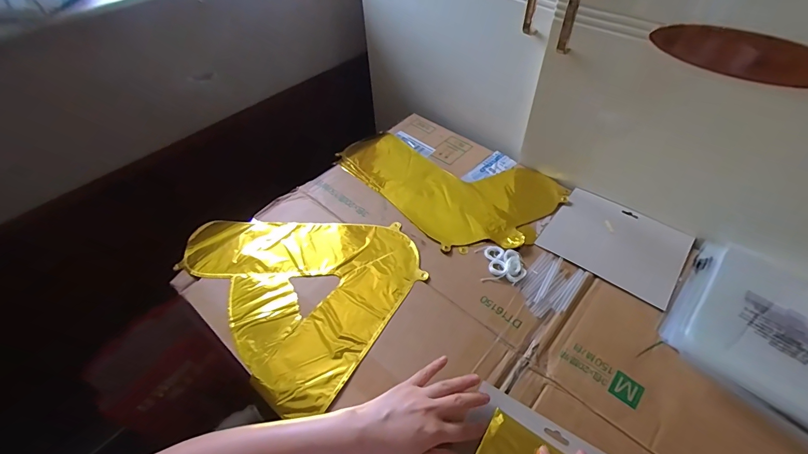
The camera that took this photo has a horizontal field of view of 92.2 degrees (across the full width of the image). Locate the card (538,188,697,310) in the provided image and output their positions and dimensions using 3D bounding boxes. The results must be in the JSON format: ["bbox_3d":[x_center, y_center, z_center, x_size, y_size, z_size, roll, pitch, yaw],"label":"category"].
[{"bbox_3d":[0.331,0.022,0.610,0.190,0.005,0.158,31,59,24],"label":"card"}]

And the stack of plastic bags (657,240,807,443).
[{"bbox_3d":[0.485,0.138,0.500,0.232,0.018,0.241,33,58,26],"label":"stack of plastic bags"}]

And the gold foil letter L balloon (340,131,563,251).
[{"bbox_3d":[0.074,-0.099,0.719,0.239,0.006,0.392,-35,57,-25],"label":"gold foil letter L balloon"}]

